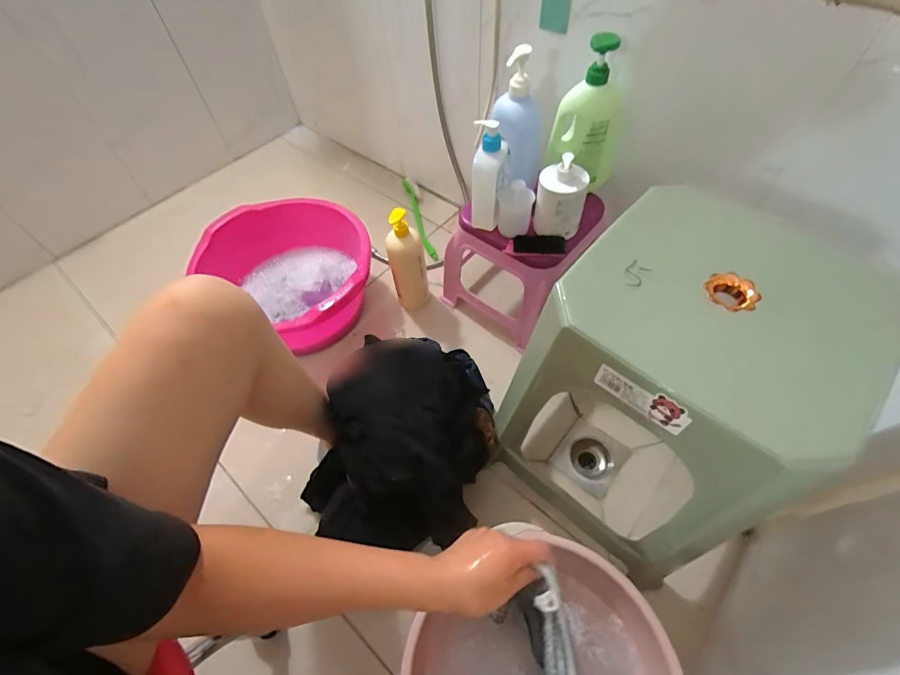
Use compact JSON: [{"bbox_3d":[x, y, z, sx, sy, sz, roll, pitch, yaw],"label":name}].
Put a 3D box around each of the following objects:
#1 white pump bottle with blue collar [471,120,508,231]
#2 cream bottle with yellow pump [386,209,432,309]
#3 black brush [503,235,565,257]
[{"bbox_3d":[0.068,-0.287,0.731,0.061,0.186,0.061,4,57,6],"label":"white pump bottle with blue collar"},{"bbox_3d":[-0.098,-0.187,0.954,0.085,0.277,0.077,-5,56,0],"label":"cream bottle with yellow pump"},{"bbox_3d":[0.156,-0.170,0.752,0.103,0.031,0.042,6,57,7],"label":"black brush"}]

